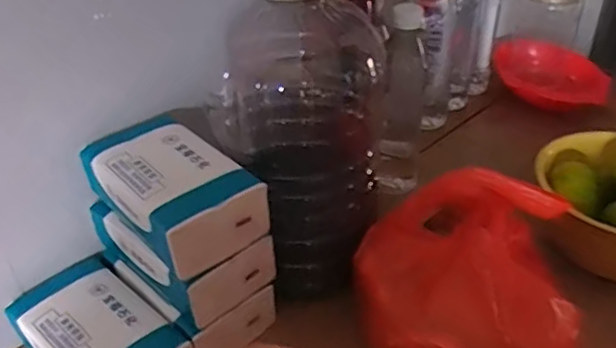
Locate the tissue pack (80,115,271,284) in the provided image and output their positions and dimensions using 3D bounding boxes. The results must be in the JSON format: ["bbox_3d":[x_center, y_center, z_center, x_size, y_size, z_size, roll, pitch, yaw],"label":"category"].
[{"bbox_3d":[-0.119,0.011,0.521,0.093,0.059,0.160,-29,43,-31],"label":"tissue pack"}]

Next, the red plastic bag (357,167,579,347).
[{"bbox_3d":[0.134,0.109,0.506,0.178,0.138,0.171,0,34,2],"label":"red plastic bag"}]

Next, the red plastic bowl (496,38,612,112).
[{"bbox_3d":[0.372,-0.150,0.935,0.154,0.057,0.154,-2,36,1],"label":"red plastic bowl"}]

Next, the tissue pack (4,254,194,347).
[{"bbox_3d":[-0.183,0.152,0.532,0.165,0.069,0.099,28,44,36],"label":"tissue pack"}]

